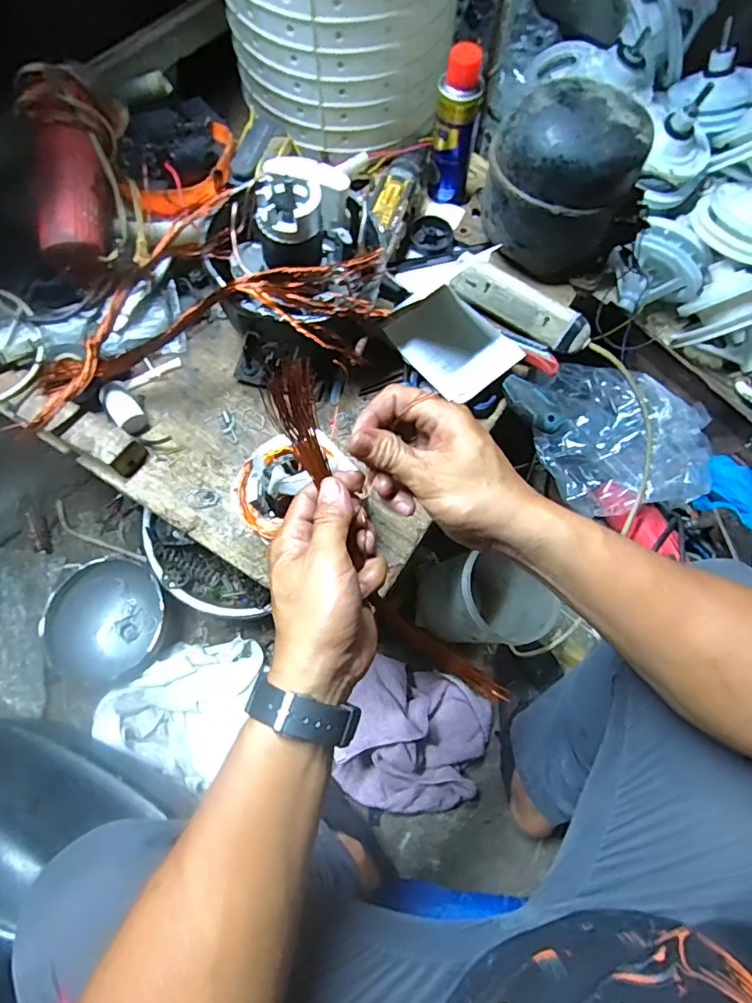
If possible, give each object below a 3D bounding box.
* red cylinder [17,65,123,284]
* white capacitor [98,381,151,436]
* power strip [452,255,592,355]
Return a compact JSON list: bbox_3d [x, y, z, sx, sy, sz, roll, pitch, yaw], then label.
[{"bbox_3d":[-0.315,-0.339,0.542,0.084,0.068,0.225,-8,85,-5],"label":"red cylinder"},{"bbox_3d":[-0.274,-0.103,0.570,0.031,0.025,0.057,-36,75,-14],"label":"white capacitor"},{"bbox_3d":[0.171,-0.232,0.618,0.173,0.048,0.027,33,32,10],"label":"power strip"}]

